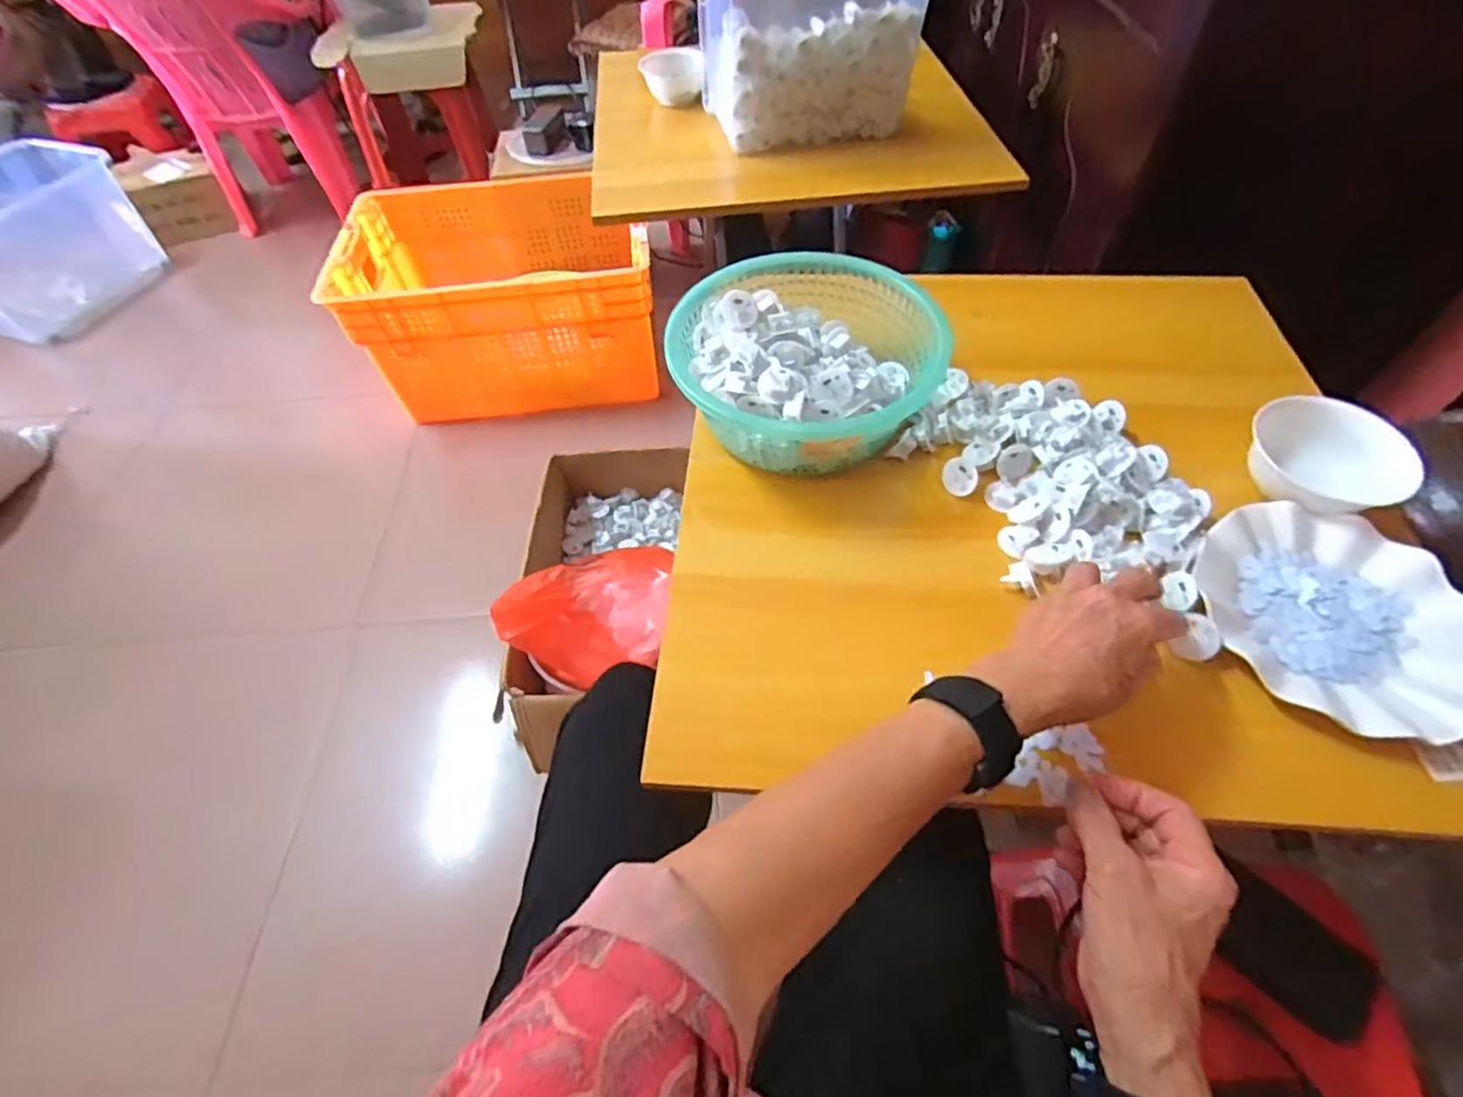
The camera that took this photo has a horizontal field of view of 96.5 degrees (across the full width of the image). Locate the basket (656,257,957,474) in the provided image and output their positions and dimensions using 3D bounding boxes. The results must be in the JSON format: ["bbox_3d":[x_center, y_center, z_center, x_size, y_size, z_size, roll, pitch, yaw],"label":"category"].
[{"bbox_3d":[0.064,-0.167,0.601,0.225,0.104,0.223,-2,54,2],"label":"basket"}]

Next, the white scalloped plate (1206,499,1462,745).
[{"bbox_3d":[0.441,0.049,0.471,0.161,0.024,0.178,6,55,7],"label":"white scalloped plate"}]

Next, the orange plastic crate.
[{"bbox_3d":[-0.454,-0.549,1.379,0.576,0.264,0.420,-6,54,-1],"label":"orange plastic crate"}]

